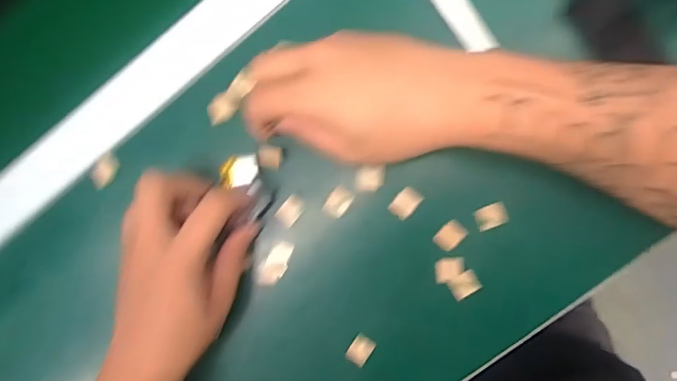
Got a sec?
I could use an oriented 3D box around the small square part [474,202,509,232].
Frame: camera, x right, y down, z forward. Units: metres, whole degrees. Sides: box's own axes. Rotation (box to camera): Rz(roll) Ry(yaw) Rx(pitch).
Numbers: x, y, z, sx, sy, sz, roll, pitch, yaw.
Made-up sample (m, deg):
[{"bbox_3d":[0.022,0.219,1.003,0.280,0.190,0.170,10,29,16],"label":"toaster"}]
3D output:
[{"bbox_3d":[0.110,0.019,0.337,0.022,0.005,0.016,-19,90,9],"label":"small square part"}]

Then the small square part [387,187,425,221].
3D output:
[{"bbox_3d":[0.049,0.009,0.342,0.016,0.004,0.024,39,97,5],"label":"small square part"}]

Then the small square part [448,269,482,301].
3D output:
[{"bbox_3d":[0.092,0.068,0.341,0.021,0.005,0.016,-31,88,9],"label":"small square part"}]

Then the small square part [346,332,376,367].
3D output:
[{"bbox_3d":[0.017,0.119,0.349,0.016,0.009,0.020,33,97,6],"label":"small square part"}]

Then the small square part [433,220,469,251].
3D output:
[{"bbox_3d":[0.081,0.033,0.339,0.016,0.004,0.021,42,98,5],"label":"small square part"}]

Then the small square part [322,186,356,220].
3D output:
[{"bbox_3d":[0.000,0.009,0.348,0.015,0.006,0.023,35,97,6],"label":"small square part"}]

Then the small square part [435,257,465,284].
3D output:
[{"bbox_3d":[0.081,0.058,0.341,0.021,0.005,0.018,-5,92,9],"label":"small square part"}]

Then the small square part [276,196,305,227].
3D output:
[{"bbox_3d":[-0.036,0.015,0.355,0.015,0.007,0.023,39,97,5],"label":"small square part"}]

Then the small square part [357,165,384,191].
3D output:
[{"bbox_3d":[0.023,-0.009,0.345,0.019,0.008,0.018,8,94,8],"label":"small square part"}]

